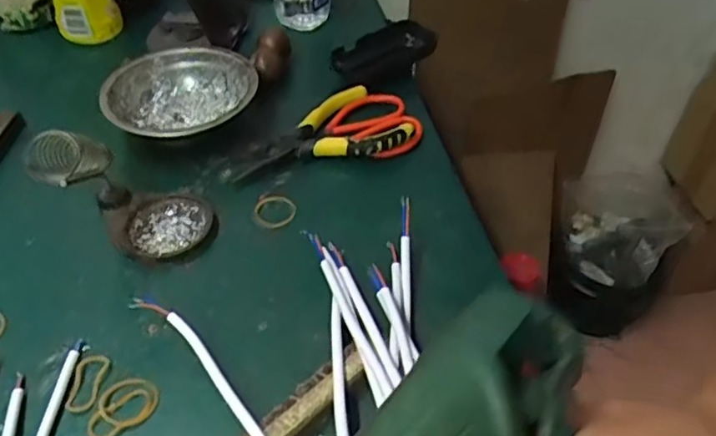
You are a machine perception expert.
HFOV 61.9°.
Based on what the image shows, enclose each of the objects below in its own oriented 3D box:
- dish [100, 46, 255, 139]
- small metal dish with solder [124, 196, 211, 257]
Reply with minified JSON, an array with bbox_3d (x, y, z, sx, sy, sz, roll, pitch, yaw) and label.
[{"bbox_3d":[-0.152,-0.100,0.521,0.127,0.045,0.112,-22,49,-20],"label":"dish"},{"bbox_3d":[-0.138,0.006,0.441,0.057,0.011,0.055,0,45,0],"label":"small metal dish with solder"}]

